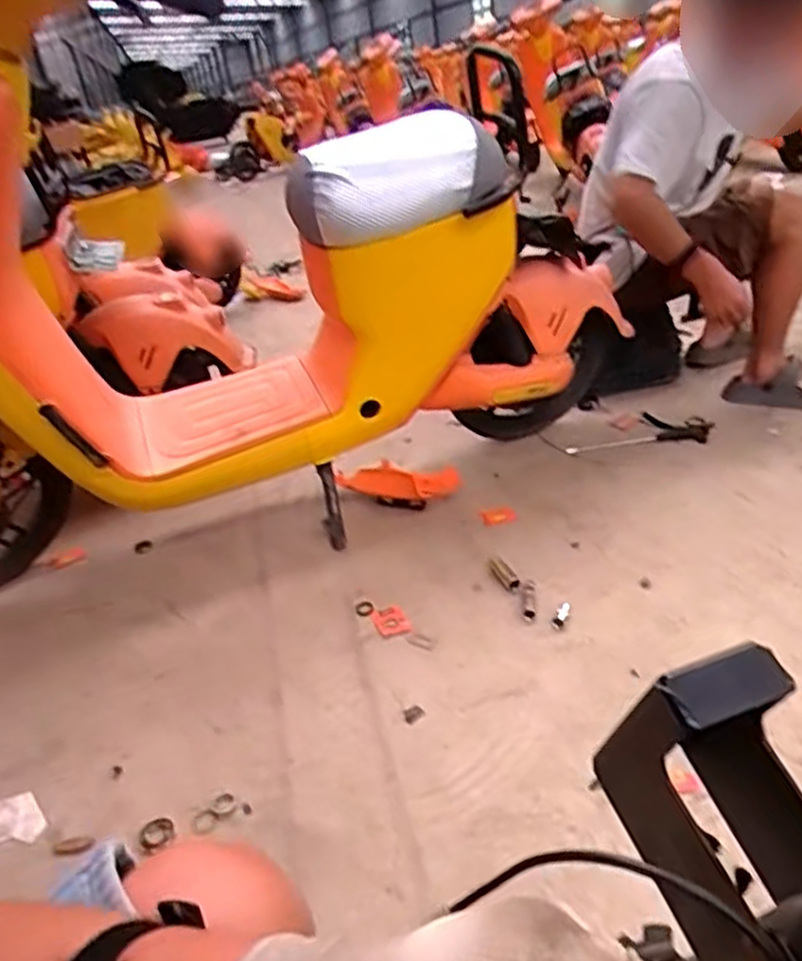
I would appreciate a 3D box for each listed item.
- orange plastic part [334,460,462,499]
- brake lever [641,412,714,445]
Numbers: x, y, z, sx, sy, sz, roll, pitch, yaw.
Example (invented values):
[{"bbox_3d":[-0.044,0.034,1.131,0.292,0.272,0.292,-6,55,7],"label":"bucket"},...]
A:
[{"bbox_3d":[-0.003,0.004,1.544,0.251,0.071,0.093,-5,29,4],"label":"orange plastic part"},{"bbox_3d":[0.637,-0.119,1.685,0.153,0.019,0.112,5,31,22],"label":"brake lever"}]

